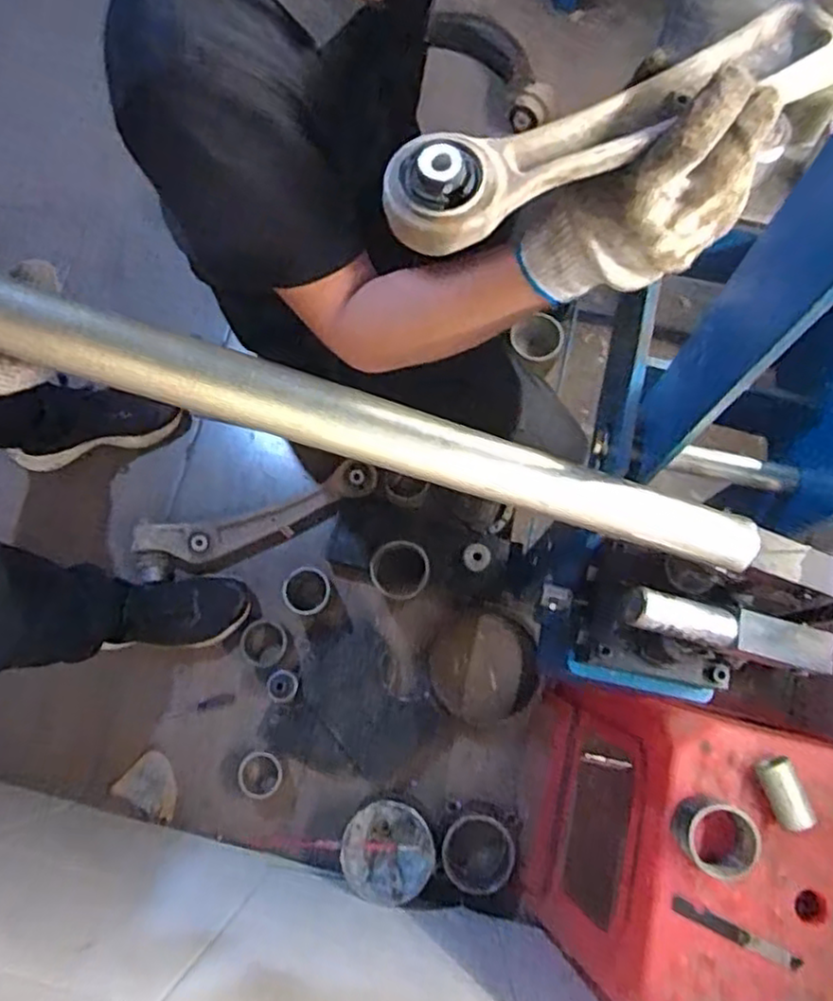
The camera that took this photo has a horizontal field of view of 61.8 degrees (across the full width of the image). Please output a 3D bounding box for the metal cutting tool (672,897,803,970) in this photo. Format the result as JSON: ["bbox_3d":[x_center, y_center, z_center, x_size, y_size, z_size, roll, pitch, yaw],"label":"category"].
[{"bbox_3d":[0.275,0.374,0.600,0.109,0.011,0.013,22,77,6],"label":"metal cutting tool"}]

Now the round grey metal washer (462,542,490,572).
[{"bbox_3d":[0.093,0.089,1.075,0.040,0.026,0.041,0,76,1],"label":"round grey metal washer"}]

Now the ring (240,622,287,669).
[{"bbox_3d":[-0.235,0.219,1.061,0.072,0.009,0.070,0,76,1],"label":"ring"}]

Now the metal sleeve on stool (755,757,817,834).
[{"bbox_3d":[0.324,0.260,0.614,0.030,0.035,0.061,-14,64,-3],"label":"metal sleeve on stool"}]

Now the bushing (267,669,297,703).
[{"bbox_3d":[-0.197,0.273,1.023,0.040,0.042,0.044,0,76,1],"label":"bushing"}]

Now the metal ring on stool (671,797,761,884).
[{"bbox_3d":[0.255,0.288,0.599,0.056,0.052,0.057,0,76,1],"label":"metal ring on stool"}]

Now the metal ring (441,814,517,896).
[{"bbox_3d":[0.086,0.492,0.968,0.102,0.020,0.099,-3,66,7],"label":"metal ring"}]

